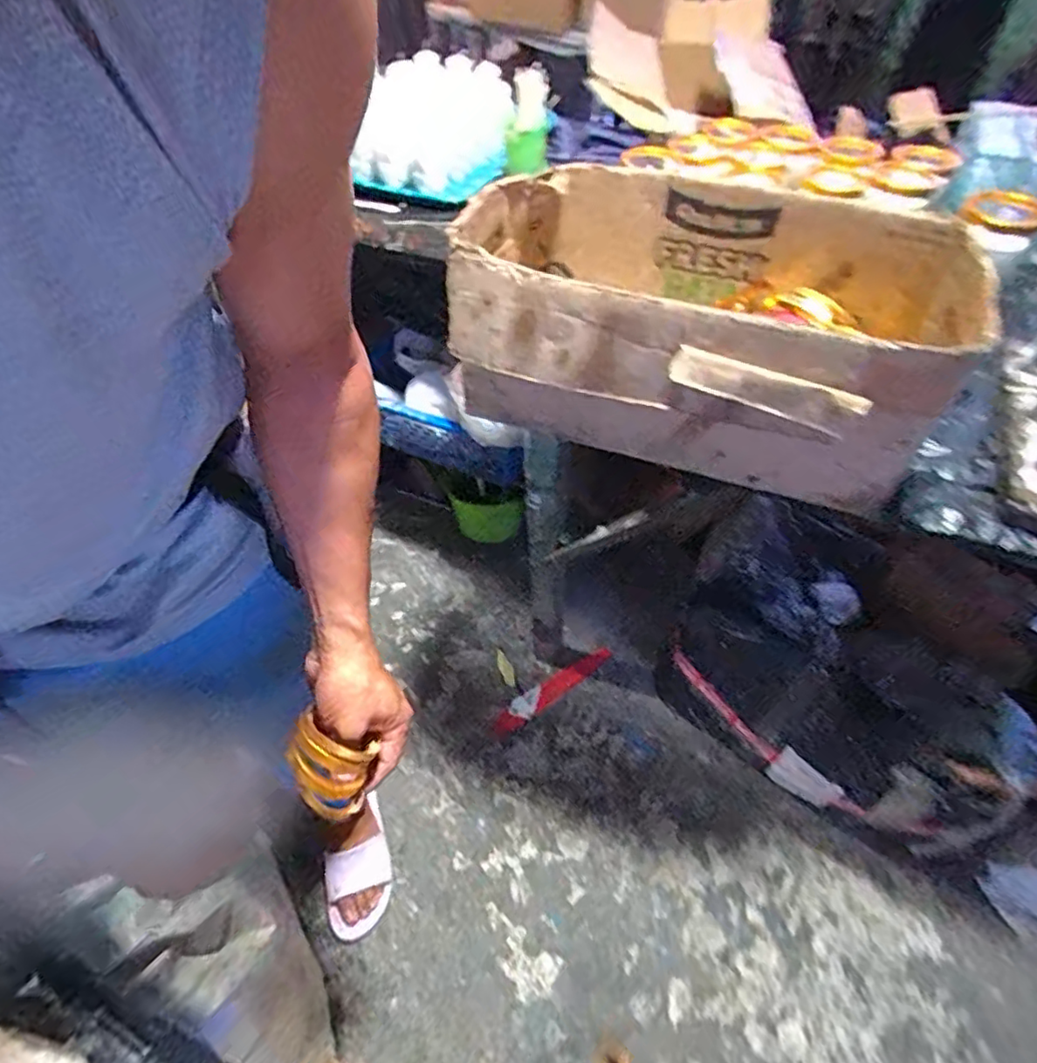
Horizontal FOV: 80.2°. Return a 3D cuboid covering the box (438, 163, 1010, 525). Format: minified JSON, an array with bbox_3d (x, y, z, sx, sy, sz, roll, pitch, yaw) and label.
[{"bbox_3d":[0.190,-0.214,0.641,0.437,0.186,0.313,16,54,12],"label":"box"}]

